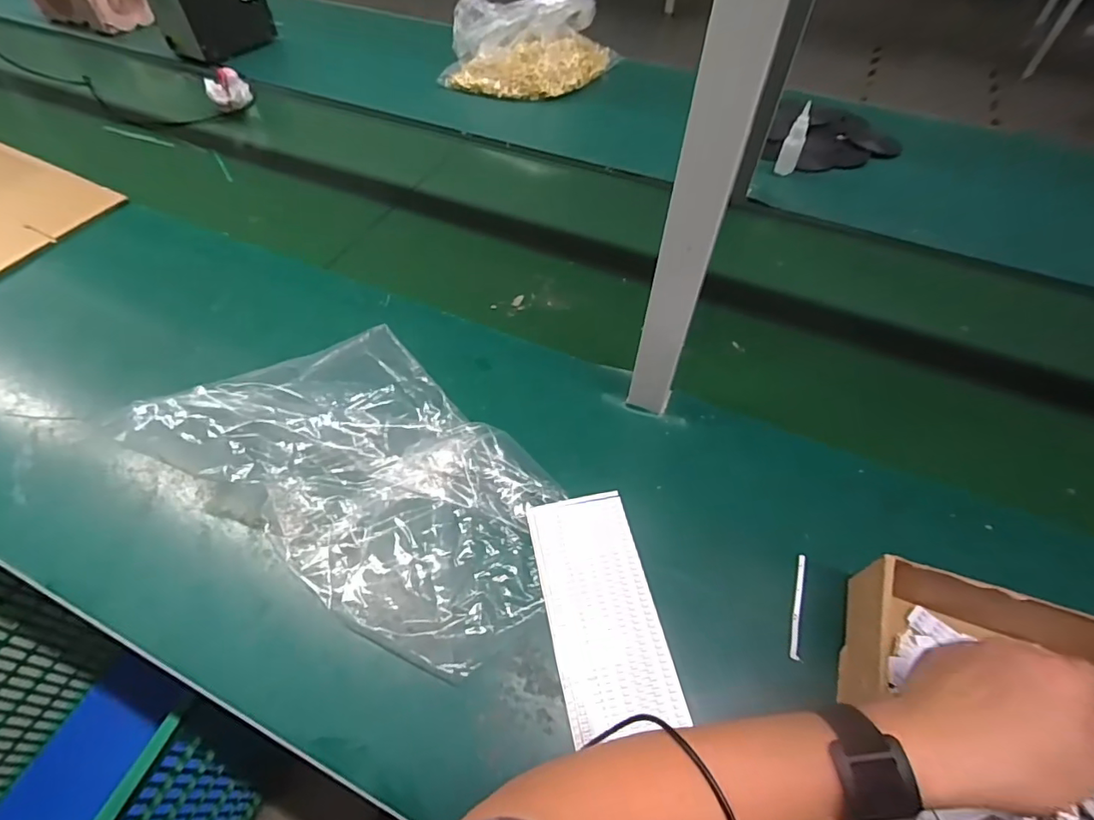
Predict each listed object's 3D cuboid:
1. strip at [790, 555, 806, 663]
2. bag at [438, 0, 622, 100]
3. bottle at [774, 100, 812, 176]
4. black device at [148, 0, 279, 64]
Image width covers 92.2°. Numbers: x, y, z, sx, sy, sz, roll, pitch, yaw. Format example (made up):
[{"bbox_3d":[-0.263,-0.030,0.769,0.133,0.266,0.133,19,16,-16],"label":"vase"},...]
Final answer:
[{"bbox_3d":[0.215,0.167,0.451,0.007,0.005,0.091,16,56,11],"label":"strip"},{"bbox_3d":[-0.032,-0.699,1.001,0.340,0.148,0.164,-2,54,-2],"label":"bag"},{"bbox_3d":[0.385,-0.418,0.818,0.029,0.104,0.027,22,57,14],"label":"bottle"},{"bbox_3d":[-0.688,-0.824,1.074,0.140,0.144,0.188,26,58,17],"label":"black device"}]

